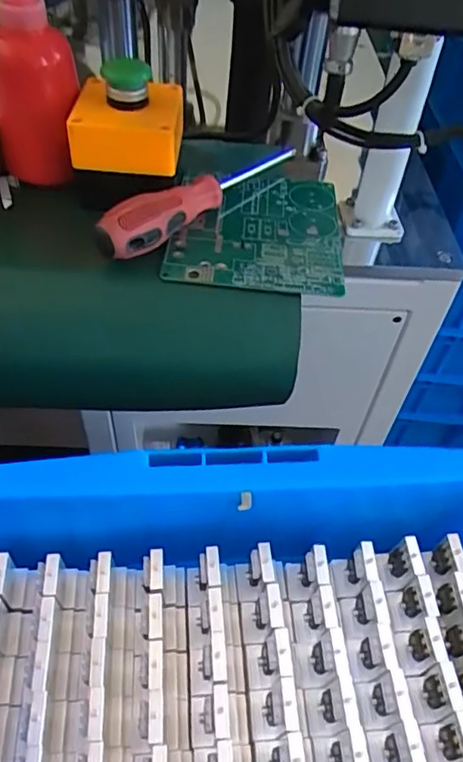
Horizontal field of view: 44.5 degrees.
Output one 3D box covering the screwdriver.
[{"bbox_3d":[-0.018,-0.143,0.410,0.027,0.030,0.192,33,55,21],"label":"screwdriver"}]

